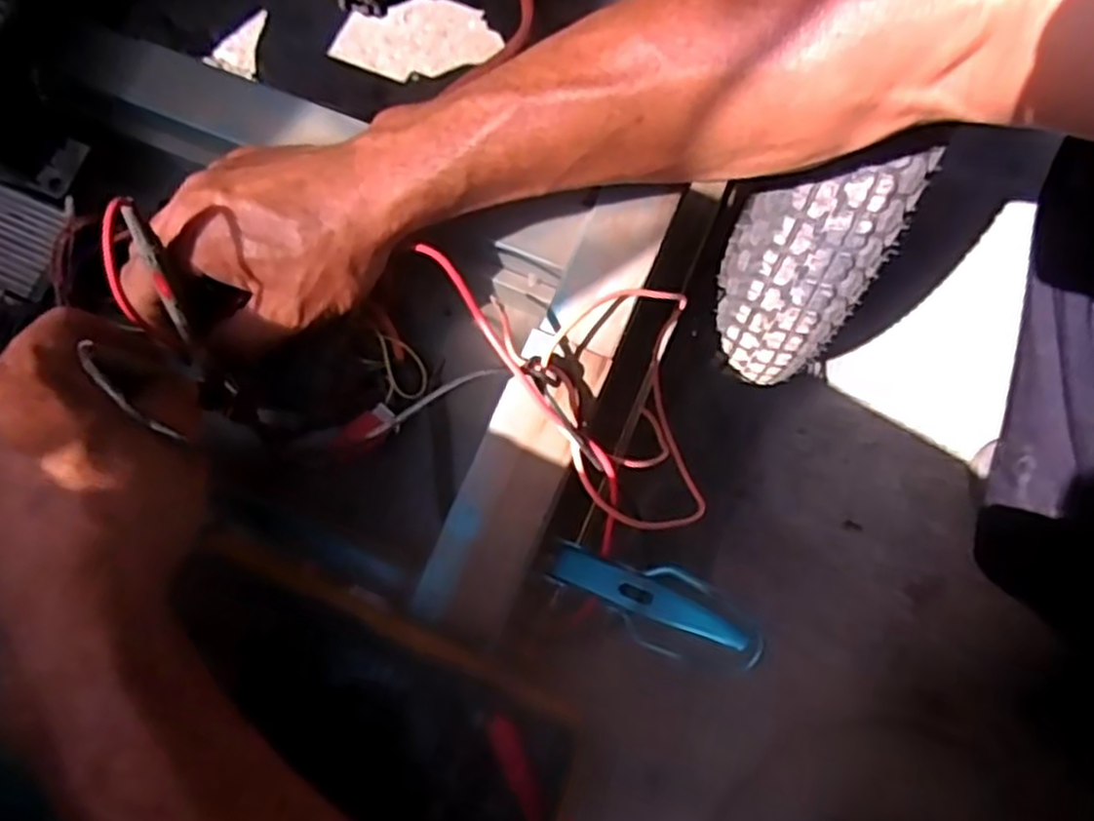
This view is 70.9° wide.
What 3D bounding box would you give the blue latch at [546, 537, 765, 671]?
[{"bbox_3d":[0.051,0.092,0.371,0.109,0.013,0.039,18,75,28],"label":"blue latch"}]

